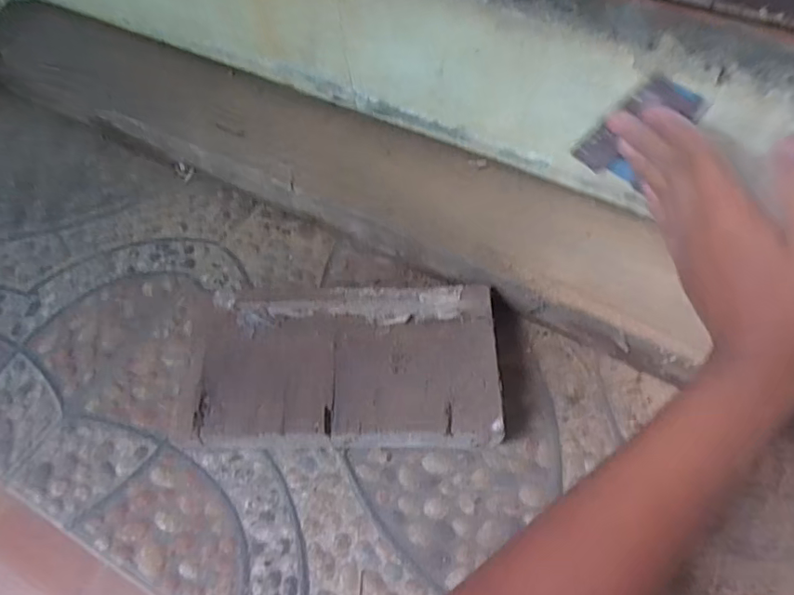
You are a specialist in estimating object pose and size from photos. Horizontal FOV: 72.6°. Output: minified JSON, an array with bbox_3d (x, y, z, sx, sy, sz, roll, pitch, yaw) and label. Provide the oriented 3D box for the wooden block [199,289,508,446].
[{"bbox_3d":[-0.032,0.047,0.368,0.192,0.034,0.111,0,58,2],"label":"wooden block"}]

